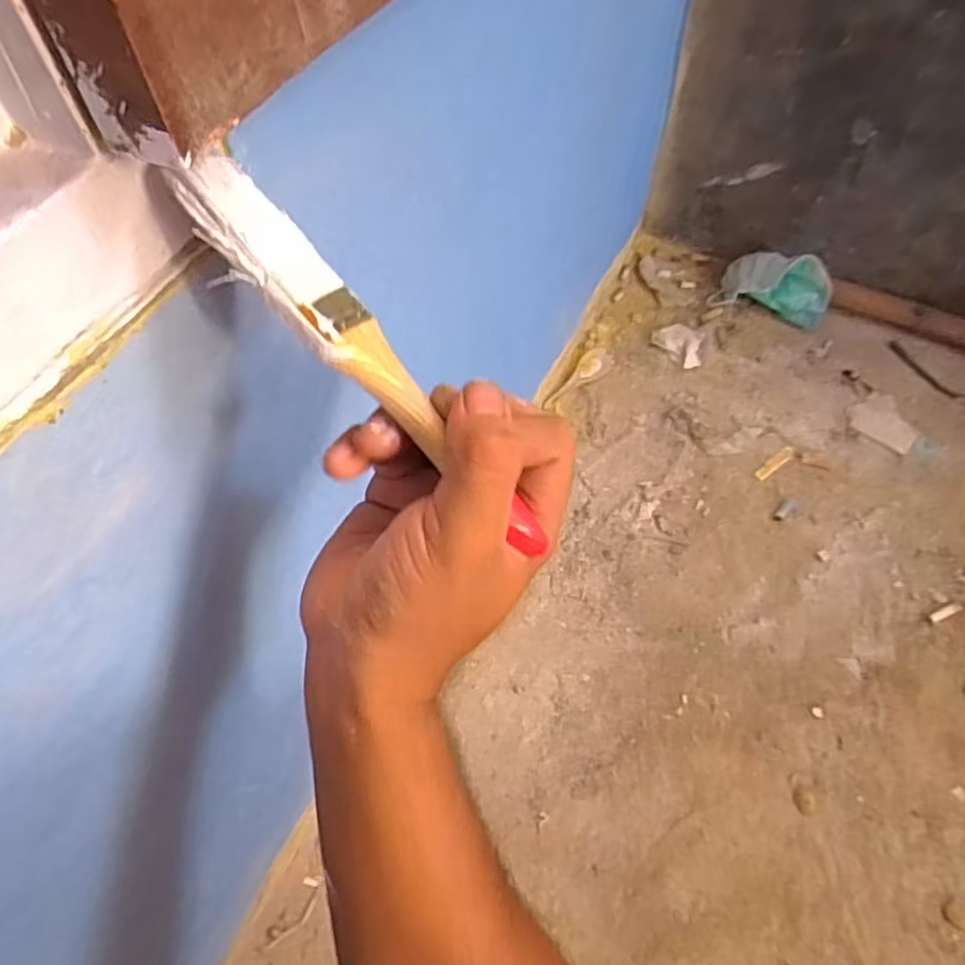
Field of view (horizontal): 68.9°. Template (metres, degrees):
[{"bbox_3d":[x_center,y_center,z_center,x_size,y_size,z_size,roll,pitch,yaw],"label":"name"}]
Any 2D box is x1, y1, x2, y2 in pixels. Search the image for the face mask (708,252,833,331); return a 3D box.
[{"bbox_3d":[0.378,-0.254,0.910,0.138,0.059,0.070,18,60,12],"label":"face mask"}]

